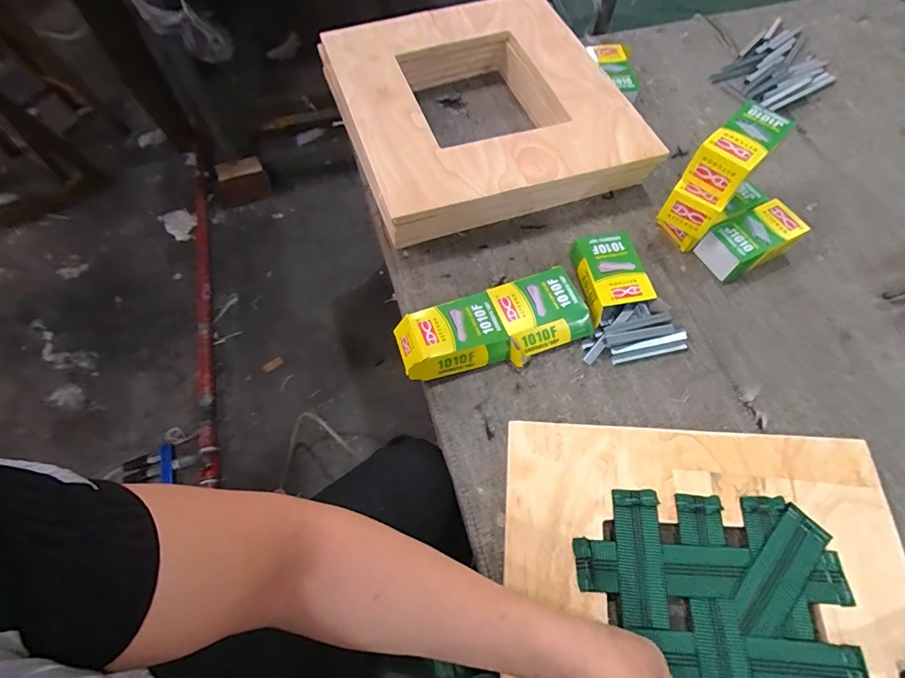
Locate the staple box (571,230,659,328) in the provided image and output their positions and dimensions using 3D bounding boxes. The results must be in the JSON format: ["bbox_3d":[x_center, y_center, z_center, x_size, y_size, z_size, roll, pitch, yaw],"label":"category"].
[{"bbox_3d":[0.211,-0.084,0.574,0.080,0.031,0.115,-10,64,-5],"label":"staple box"}]

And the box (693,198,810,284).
[{"bbox_3d":[0.408,-0.134,0.595,0.133,0.051,0.068,-26,67,-12],"label":"box"}]

